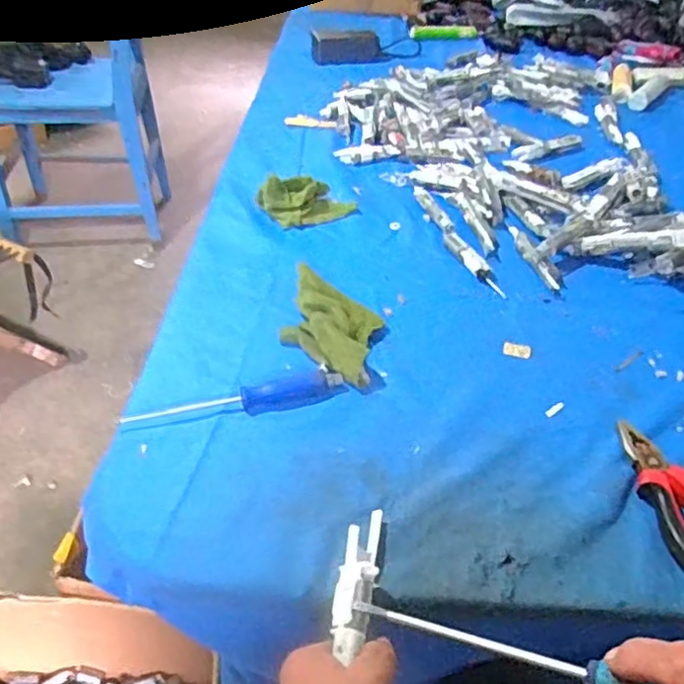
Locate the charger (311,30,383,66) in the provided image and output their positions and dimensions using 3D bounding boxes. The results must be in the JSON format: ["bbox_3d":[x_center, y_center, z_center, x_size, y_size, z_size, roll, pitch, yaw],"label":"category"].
[{"bbox_3d":[0.008,-0.580,1.317,0.138,0.048,0.063,-3,40,-8],"label":"charger"}]

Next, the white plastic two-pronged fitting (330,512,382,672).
[{"bbox_3d":[0.011,0.153,0.444,0.025,0.018,0.101,9,41,8],"label":"white plastic two-pronged fitting"}]

